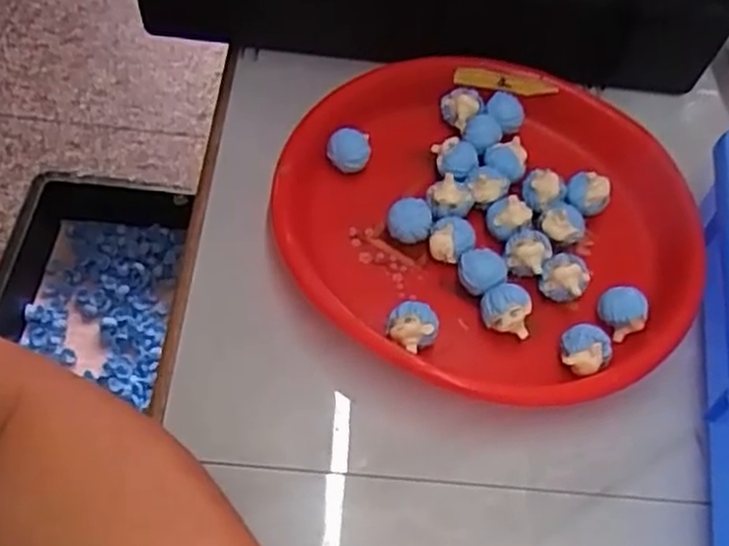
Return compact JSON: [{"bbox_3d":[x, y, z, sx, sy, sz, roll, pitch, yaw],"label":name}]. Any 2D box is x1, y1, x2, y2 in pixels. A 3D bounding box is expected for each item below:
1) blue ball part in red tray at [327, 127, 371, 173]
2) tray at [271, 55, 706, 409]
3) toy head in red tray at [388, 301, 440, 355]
[{"bbox_3d":[-0.010,-0.077,0.508,0.027,0.027,0.023,3,54,-5],"label":"blue ball part in red tray"},{"bbox_3d":[0.077,-0.035,0.478,0.244,0.032,0.240,0,55,-1],"label":"tray"},{"bbox_3d":[0.026,0.034,0.434,0.027,0.027,0.026,11,54,1],"label":"toy head in red tray"}]

